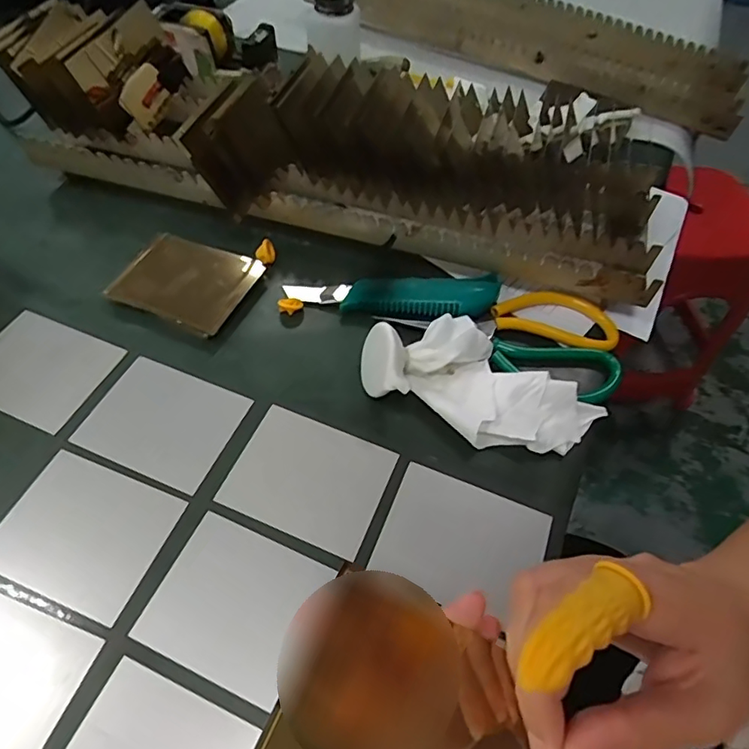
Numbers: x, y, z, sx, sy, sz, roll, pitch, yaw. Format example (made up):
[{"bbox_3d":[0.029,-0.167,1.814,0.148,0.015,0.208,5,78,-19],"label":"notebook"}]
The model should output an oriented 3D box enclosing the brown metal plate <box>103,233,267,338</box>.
[{"bbox_3d":[-0.155,-0.078,0.438,0.101,0.011,0.079,22,67,9],"label":"brown metal plate"}]

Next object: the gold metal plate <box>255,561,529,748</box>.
[{"bbox_3d":[0.011,0.131,0.206,0.101,0.008,0.084,26,59,2],"label":"gold metal plate"}]

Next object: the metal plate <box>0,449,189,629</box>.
[{"bbox_3d":[-0.181,0.097,0.330,0.096,0.004,0.079,20,56,9],"label":"metal plate"}]

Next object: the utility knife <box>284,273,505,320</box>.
[{"bbox_3d":[0.016,-0.063,0.442,0.174,0.024,0.041,1,55,-5],"label":"utility knife"}]

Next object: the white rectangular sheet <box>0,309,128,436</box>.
[{"bbox_3d":[-0.252,-0.005,0.399,0.097,0.004,0.079,22,56,10],"label":"white rectangular sheet"}]

